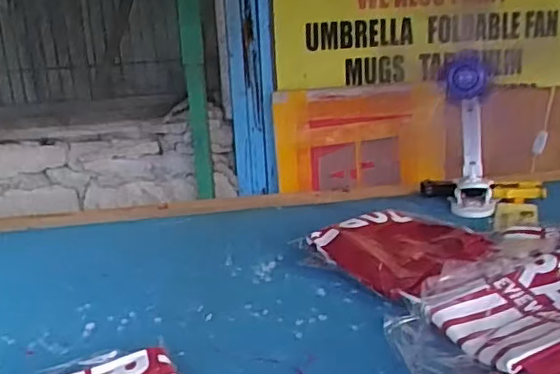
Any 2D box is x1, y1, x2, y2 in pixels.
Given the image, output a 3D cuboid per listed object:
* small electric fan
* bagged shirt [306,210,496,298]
[{"bbox_3d":[0.384,-0.106,1.173,0.094,0.298,0.132,3,18,24],"label":"small electric fan"},{"bbox_3d":[0.195,0.100,0.950,0.206,0.054,0.244,-15,20,-31],"label":"bagged shirt"}]

